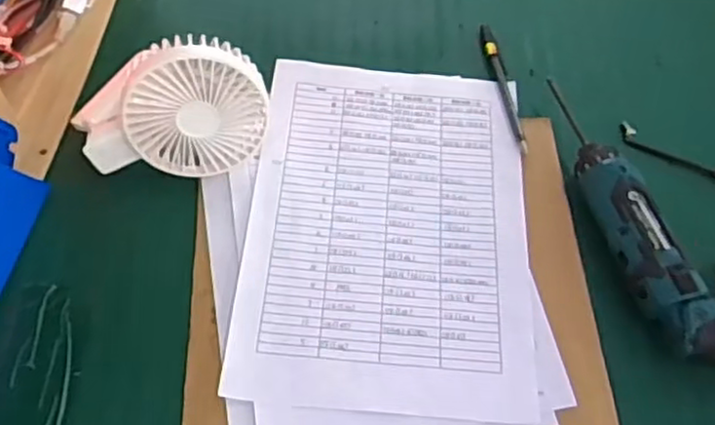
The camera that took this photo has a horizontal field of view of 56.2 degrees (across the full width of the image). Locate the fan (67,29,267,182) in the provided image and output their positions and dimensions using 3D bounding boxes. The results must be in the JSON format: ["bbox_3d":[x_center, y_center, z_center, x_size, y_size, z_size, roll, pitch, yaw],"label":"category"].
[{"bbox_3d":[-0.139,-0.077,0.496,0.144,0.106,0.065,-3,60,-7],"label":"fan"}]

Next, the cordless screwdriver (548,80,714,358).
[{"bbox_3d":[0.224,0.022,0.503,0.113,0.043,0.298,-33,68,-21],"label":"cordless screwdriver"}]

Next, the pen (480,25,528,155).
[{"bbox_3d":[0.129,-0.112,0.591,0.012,0.006,0.142,-5,61,-6],"label":"pen"}]

